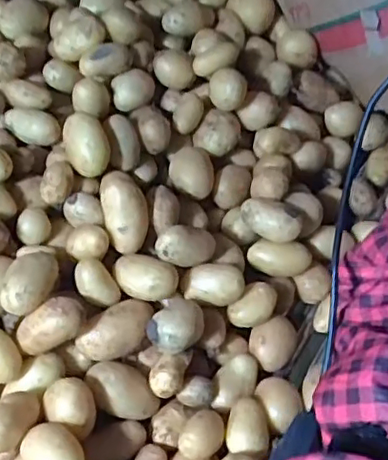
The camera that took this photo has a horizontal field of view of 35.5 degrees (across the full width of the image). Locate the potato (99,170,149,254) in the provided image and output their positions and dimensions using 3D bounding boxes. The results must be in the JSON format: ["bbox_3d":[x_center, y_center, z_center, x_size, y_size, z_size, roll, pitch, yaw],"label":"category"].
[{"bbox_3d":[-0.068,-0.016,0.559,0.035,0.071,0.044,-16,8,-42],"label":"potato"}]

